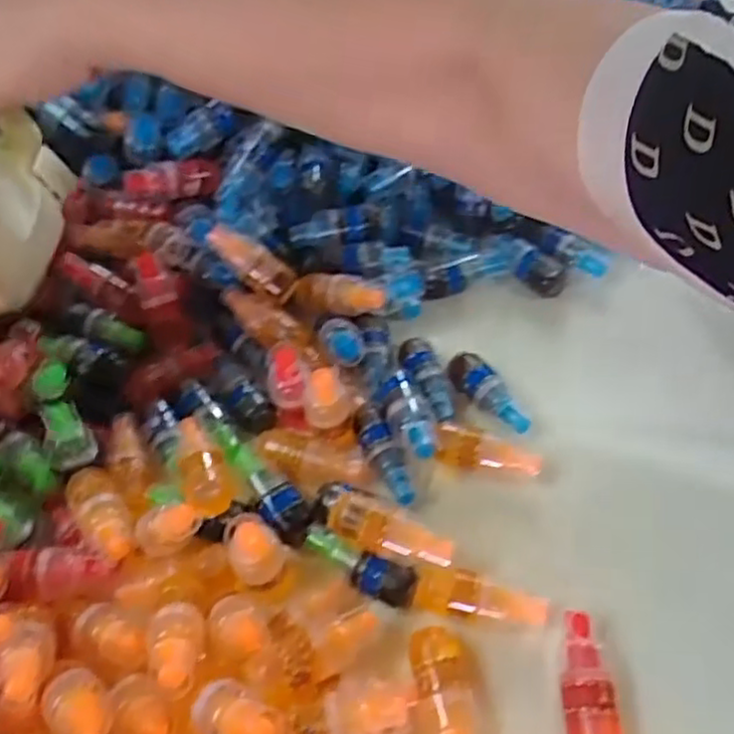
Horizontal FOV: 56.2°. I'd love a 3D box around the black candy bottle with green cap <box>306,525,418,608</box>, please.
[{"bbox_3d":[-0.007,0.126,0.440,0.077,0.026,0.023,21,58,20],"label":"black candy bottle with green cap"}]

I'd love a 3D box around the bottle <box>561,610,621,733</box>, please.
[{"bbox_3d":[0.122,0.180,0.391,0.026,0.035,0.075,-2,53,4],"label":"bottle"}]

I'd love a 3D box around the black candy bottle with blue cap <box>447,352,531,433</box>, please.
[{"bbox_3d":[0.090,0.023,0.514,0.027,0.030,0.074,-34,57,-18],"label":"black candy bottle with blue cap"}]

